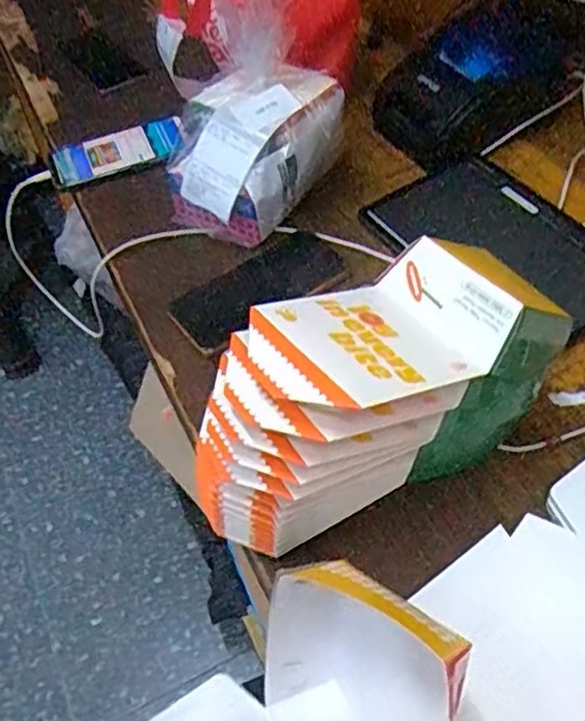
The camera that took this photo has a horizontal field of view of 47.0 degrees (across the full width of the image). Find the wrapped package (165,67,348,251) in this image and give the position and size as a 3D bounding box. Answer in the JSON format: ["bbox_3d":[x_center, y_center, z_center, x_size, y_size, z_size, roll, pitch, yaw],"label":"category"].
[{"bbox_3d":[-0.044,-0.219,0.705,0.154,0.114,0.159,18,56,18],"label":"wrapped package"}]

